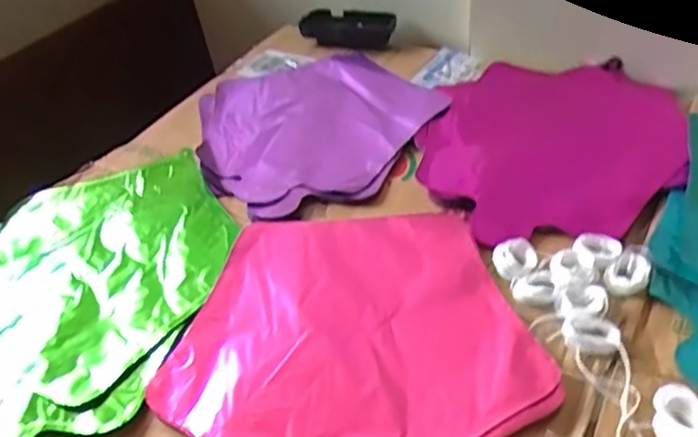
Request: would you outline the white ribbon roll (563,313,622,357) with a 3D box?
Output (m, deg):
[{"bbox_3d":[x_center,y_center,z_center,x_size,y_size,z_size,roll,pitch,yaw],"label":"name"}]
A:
[{"bbox_3d":[0.149,0.070,0.386,0.032,0.012,0.025,11,44,19],"label":"white ribbon roll"}]

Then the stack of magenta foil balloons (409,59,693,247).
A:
[{"bbox_3d":[0.174,-0.067,0.543,0.209,0.014,0.264,11,44,19],"label":"stack of magenta foil balloons"}]

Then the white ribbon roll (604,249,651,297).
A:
[{"bbox_3d":[0.186,0.036,0.417,0.025,0.011,0.037,18,46,25],"label":"white ribbon roll"}]

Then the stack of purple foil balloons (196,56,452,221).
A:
[{"bbox_3d":[-0.043,-0.097,0.612,0.227,0.014,0.252,-28,45,-23],"label":"stack of purple foil balloons"}]

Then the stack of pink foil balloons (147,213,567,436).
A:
[{"bbox_3d":[-0.008,0.075,0.404,0.226,0.007,0.236,-17,42,-12],"label":"stack of pink foil balloons"}]

